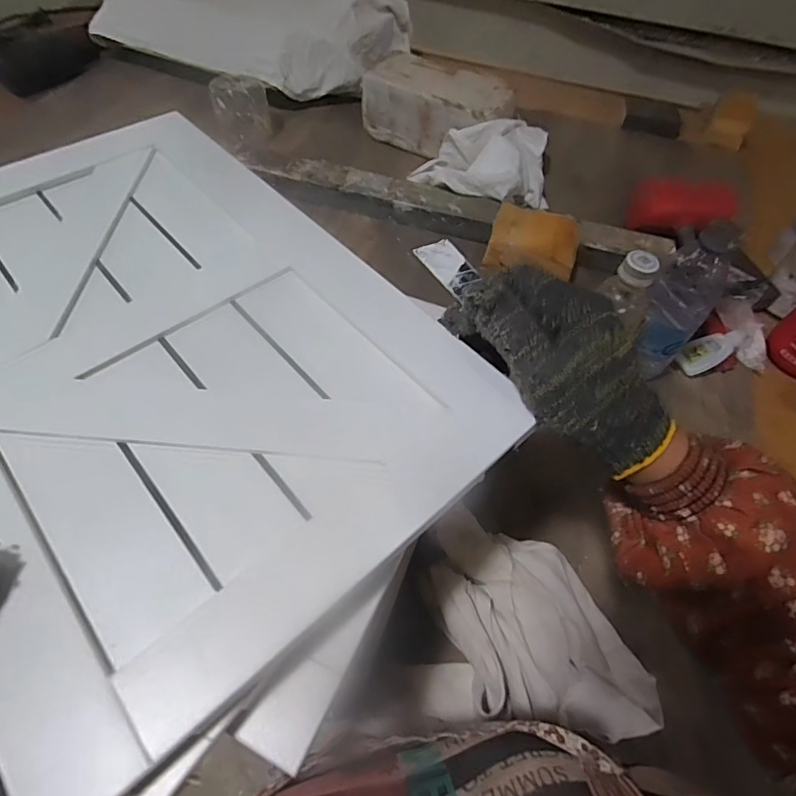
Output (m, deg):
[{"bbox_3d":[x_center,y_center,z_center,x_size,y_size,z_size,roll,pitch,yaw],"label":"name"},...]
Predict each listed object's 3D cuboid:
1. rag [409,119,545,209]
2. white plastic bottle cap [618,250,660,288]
[{"bbox_3d":[0.133,-0.349,0.723,0.215,0.075,0.149,-7,57,-9],"label":"rag"},{"bbox_3d":[0.228,-0.122,0.449,0.031,0.021,0.028,37,61,19],"label":"white plastic bottle cap"}]

